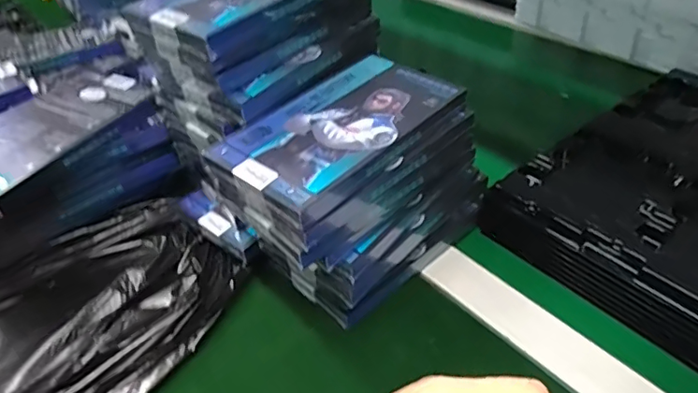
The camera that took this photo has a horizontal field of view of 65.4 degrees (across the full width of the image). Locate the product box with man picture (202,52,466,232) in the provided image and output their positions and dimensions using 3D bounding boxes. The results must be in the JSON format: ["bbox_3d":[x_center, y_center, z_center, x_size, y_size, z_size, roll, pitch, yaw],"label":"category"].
[{"bbox_3d":[-0.005,-0.047,0.377,0.095,0.020,0.166,30,51,34],"label":"product box with man picture"}]

